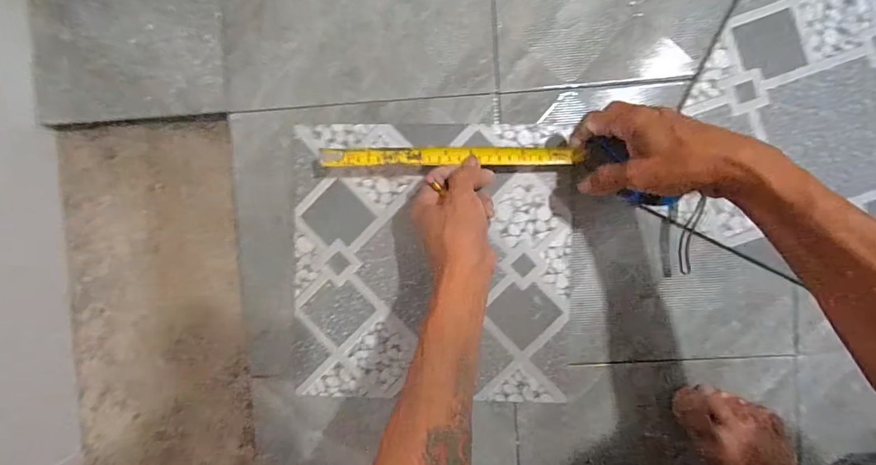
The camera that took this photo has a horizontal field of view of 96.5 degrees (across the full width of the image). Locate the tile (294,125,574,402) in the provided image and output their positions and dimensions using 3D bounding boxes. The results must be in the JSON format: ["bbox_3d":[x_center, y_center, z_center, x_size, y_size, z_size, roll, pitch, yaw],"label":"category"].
[{"bbox_3d":[-0.007,0.033,0.425,0.297,0.009,0.295,0,91,3],"label":"tile"}]

